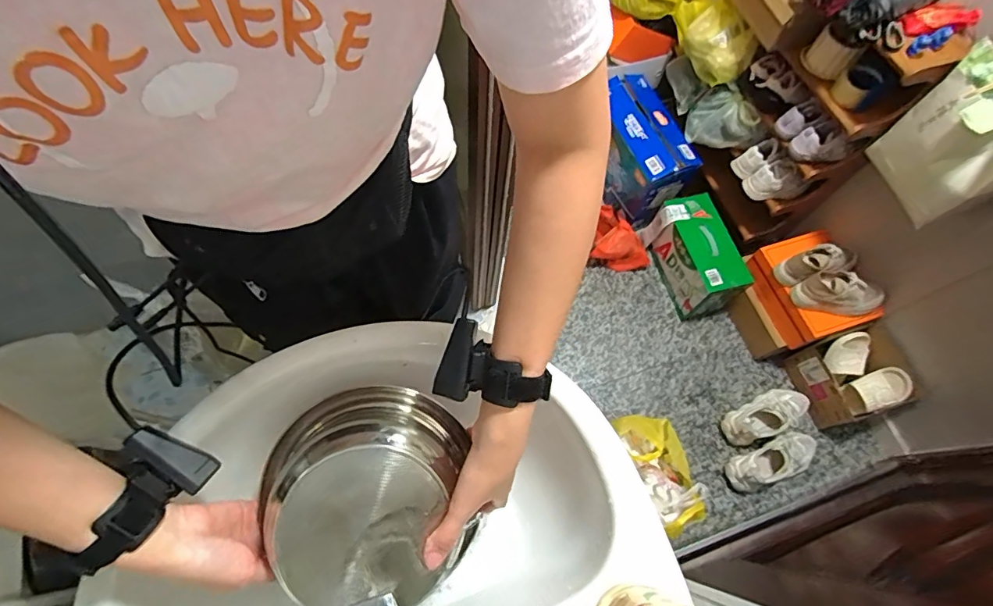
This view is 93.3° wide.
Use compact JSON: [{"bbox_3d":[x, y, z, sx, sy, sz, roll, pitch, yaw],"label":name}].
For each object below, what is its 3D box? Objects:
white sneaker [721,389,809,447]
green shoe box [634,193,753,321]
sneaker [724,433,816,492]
[{"bbox_3d":[0.801,0.327,1.385,0.272,0.093,0.109,-20,69,-11],"label":"white sneaker"},{"bbox_3d":[0.636,-0.149,1.505,0.172,0.223,0.339,-18,69,-10],"label":"green shoe box"},{"bbox_3d":[0.799,0.447,1.336,0.283,0.102,0.113,-15,68,-9],"label":"sneaker"}]

